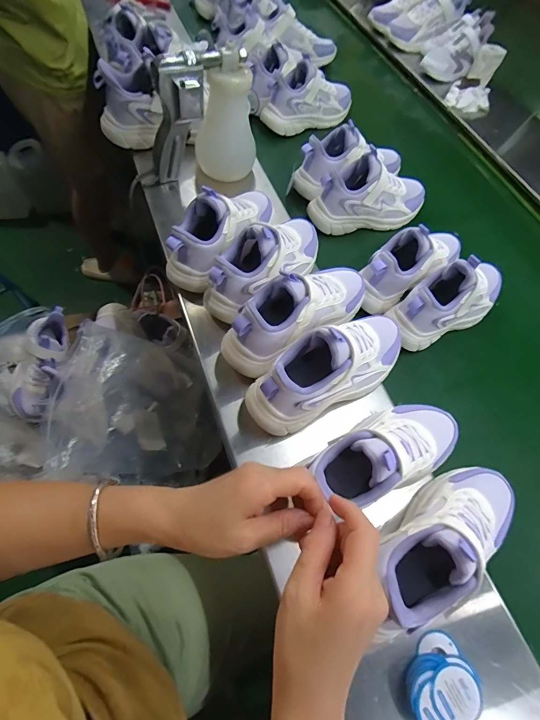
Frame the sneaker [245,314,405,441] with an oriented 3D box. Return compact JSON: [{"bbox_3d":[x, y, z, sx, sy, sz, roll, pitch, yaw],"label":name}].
[{"bbox_3d":[0.087,0.003,0.463,0.246,0.117,0.082,-32,68,-16],"label":"sneaker"}]

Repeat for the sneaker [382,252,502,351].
[{"bbox_3d":[0.300,-0.104,0.582,0.230,0.115,0.076,-25,67,-13],"label":"sneaker"}]

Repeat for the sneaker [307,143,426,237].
[{"bbox_3d":[0.193,-0.314,0.682,0.232,0.121,0.073,-13,65,-8],"label":"sneaker"}]

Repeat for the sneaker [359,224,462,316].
[{"bbox_3d":[0.242,-0.174,0.599,0.242,0.097,0.072,-31,68,-16],"label":"sneaker"}]

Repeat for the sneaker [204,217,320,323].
[{"bbox_3d":[0.002,-0.150,0.532,0.082,0.106,0.225,38,54,16],"label":"sneaker"}]

